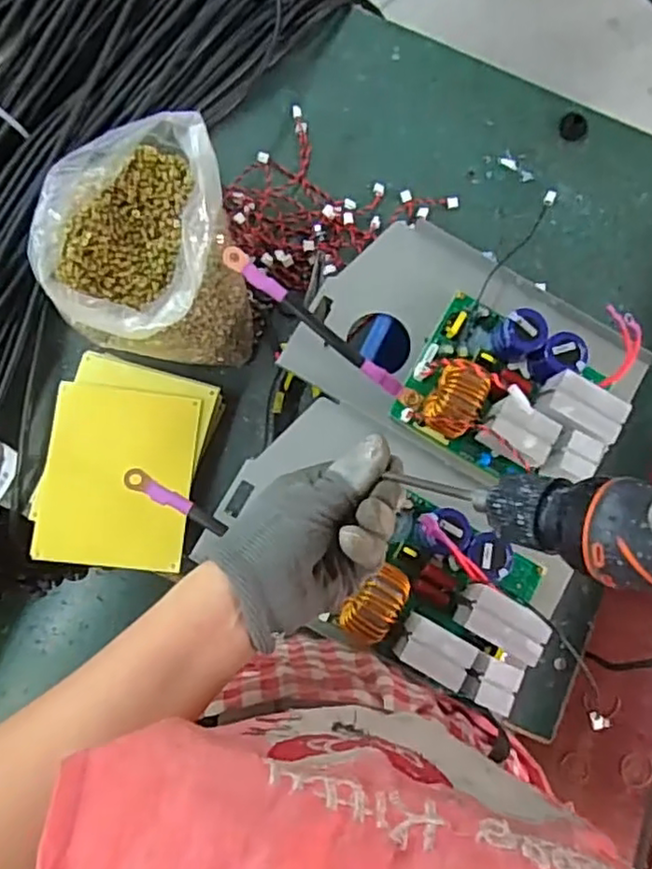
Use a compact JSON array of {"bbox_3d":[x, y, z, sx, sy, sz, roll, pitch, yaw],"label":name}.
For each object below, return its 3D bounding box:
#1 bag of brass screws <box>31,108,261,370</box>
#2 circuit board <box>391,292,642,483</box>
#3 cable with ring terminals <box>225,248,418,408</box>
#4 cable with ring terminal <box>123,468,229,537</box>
[{"bbox_3d":[-0.145,-0.147,0.549,0.142,0.143,0.160,-8,83,-5],"label":"bag of brass screws"},{"bbox_3d":[0.155,-0.046,0.511,0.149,0.072,0.149,30,81,0],"label":"circuit board"},{"bbox_3d":[-0.001,-0.083,0.522,0.191,0.026,0.016,37,81,1],"label":"cable with ring terminals"},{"bbox_3d":[-0.116,0.053,0.510,0.088,0.011,0.015,30,81,0],"label":"cable with ring terminal"}]

